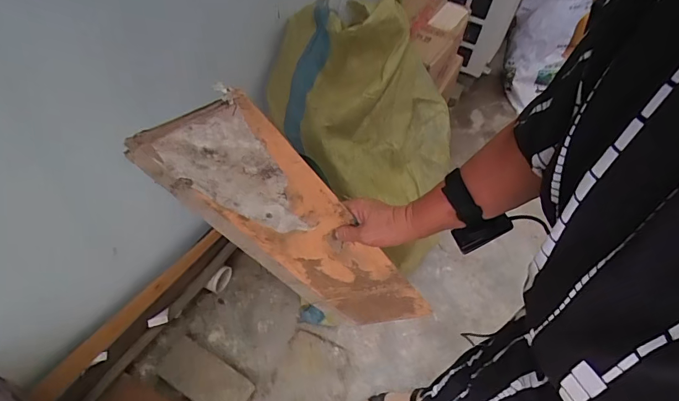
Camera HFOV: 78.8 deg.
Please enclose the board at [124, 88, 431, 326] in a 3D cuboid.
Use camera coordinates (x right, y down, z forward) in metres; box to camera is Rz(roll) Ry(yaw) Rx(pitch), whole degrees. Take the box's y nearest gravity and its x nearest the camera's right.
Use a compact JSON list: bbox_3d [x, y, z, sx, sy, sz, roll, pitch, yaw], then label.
[{"bbox_3d":[-0.045,0.071,0.609,0.190,0.533,0.013,-14,47,26],"label":"board"}]

